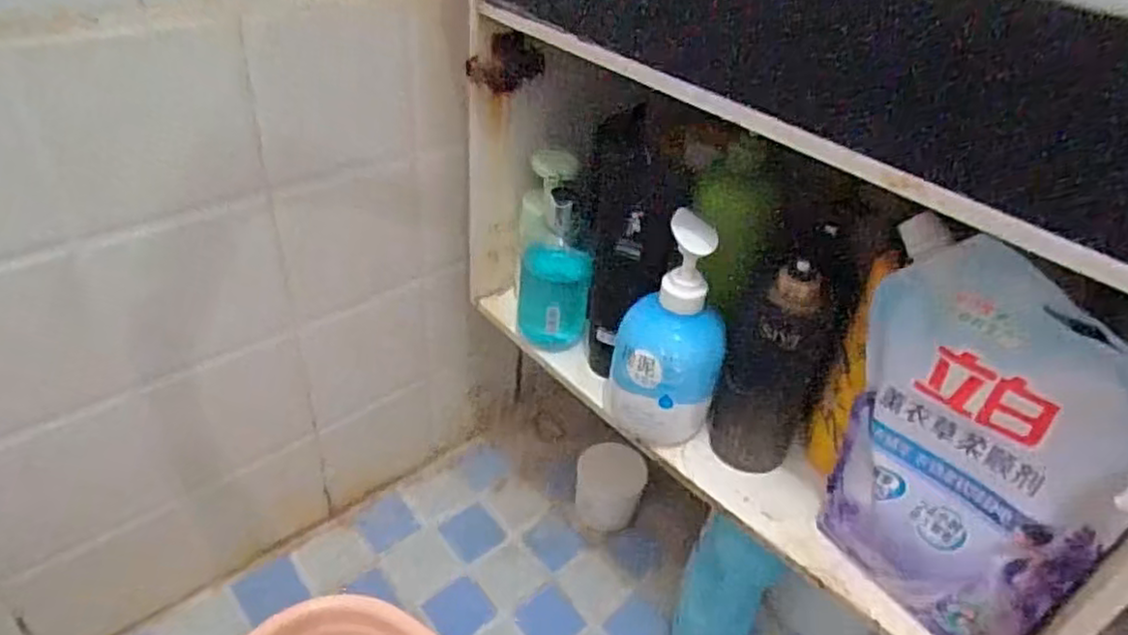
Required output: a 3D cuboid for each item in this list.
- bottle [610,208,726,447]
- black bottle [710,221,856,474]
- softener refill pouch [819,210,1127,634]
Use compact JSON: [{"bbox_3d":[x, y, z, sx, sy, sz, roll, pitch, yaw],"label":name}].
[{"bbox_3d":[0.085,0.016,0.569,0.075,0.192,0.076,-19,43,-29],"label":"bottle"},{"bbox_3d":[0.172,0.027,0.562,0.074,0.189,0.069,-23,45,-32],"label":"black bottle"},{"bbox_3d":[0.252,0.087,0.449,0.065,0.234,0.189,-13,40,-23],"label":"softener refill pouch"}]

